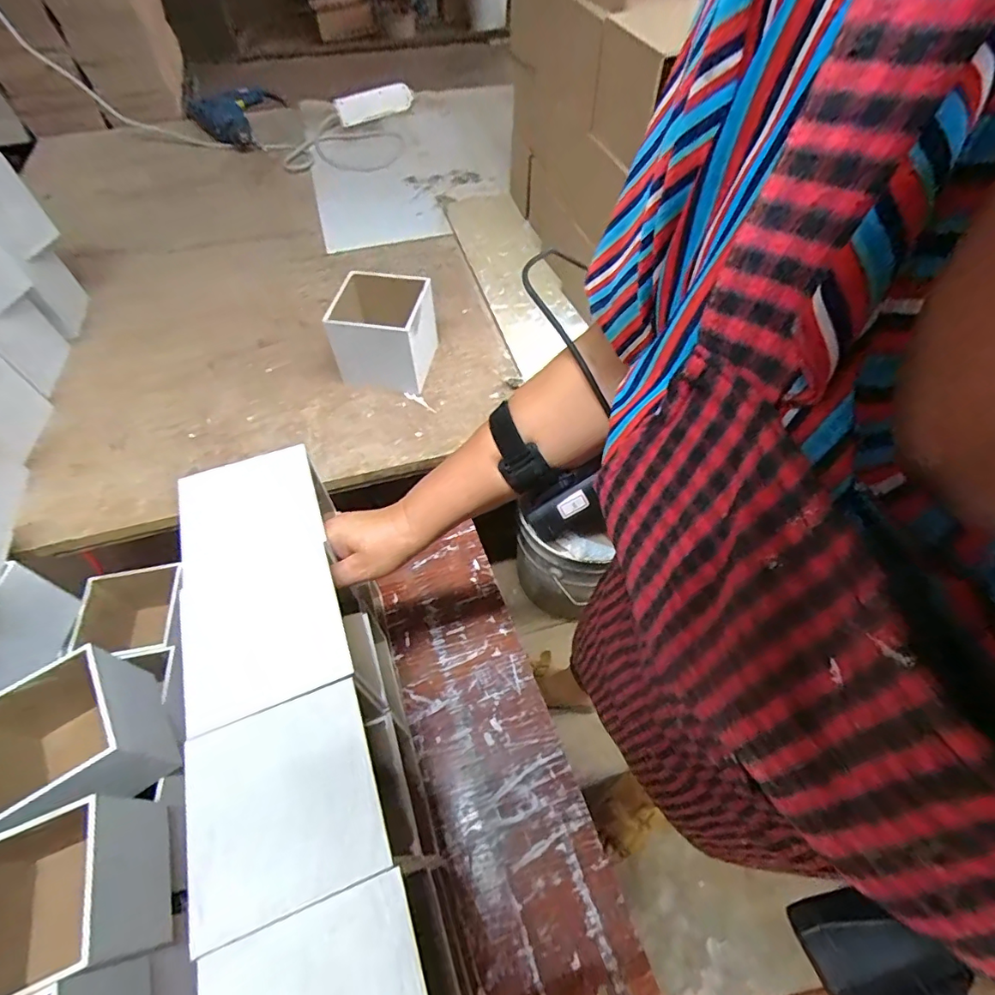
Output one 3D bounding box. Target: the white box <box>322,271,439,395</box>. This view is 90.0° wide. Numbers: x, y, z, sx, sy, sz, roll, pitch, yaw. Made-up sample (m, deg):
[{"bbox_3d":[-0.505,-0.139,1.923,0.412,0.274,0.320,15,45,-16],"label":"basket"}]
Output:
[{"bbox_3d":[-0.153,-0.230,0.688,0.117,0.112,0.111,8,58,6],"label":"white box"}]

